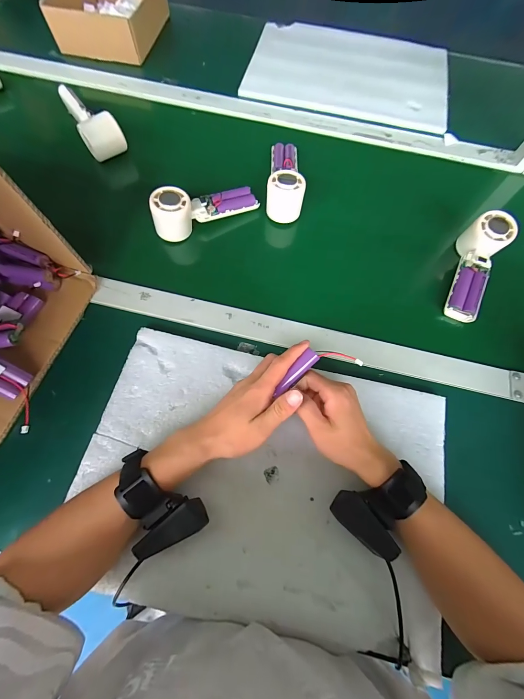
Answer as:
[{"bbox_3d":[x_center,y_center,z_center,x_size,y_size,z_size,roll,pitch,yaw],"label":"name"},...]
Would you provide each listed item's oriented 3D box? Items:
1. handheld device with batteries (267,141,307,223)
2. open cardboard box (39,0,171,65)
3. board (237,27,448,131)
[{"bbox_3d":[0.040,-0.289,0.482,0.056,0.048,0.161,5,69,-1],"label":"handheld device with batteries"},{"bbox_3d":[-0.316,-0.700,0.614,0.194,0.067,0.222,8,69,0],"label":"open cardboard box"},{"bbox_3d":[0.180,-0.581,0.619,0.399,0.013,0.289,10,69,1],"label":"board"}]

